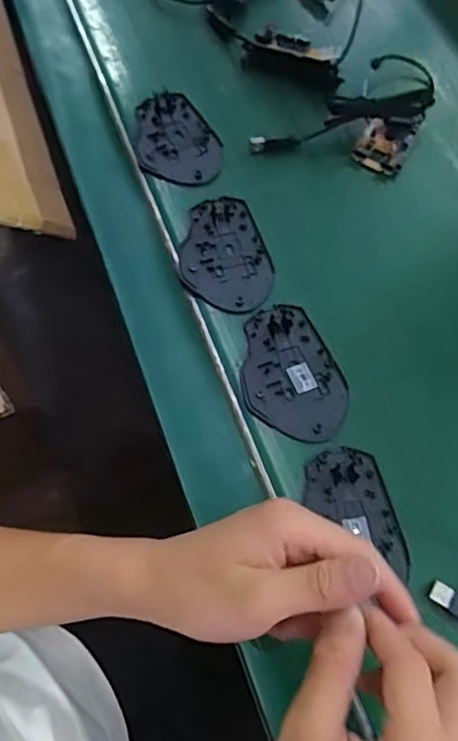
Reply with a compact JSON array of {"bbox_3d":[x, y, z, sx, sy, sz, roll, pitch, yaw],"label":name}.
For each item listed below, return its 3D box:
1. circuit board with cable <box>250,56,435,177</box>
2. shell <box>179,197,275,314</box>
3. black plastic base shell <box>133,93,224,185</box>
[{"bbox_3d":[0.130,-0.231,0.548,0.203,0.024,0.099,-40,74,-17],"label":"circuit board with cable"},{"bbox_3d":[-0.005,-0.095,0.485,0.072,0.008,0.108,-11,68,-7],"label":"shell"},{"bbox_3d":[-0.048,-0.209,0.536,0.073,0.008,0.107,-11,68,-7],"label":"black plastic base shell"}]

